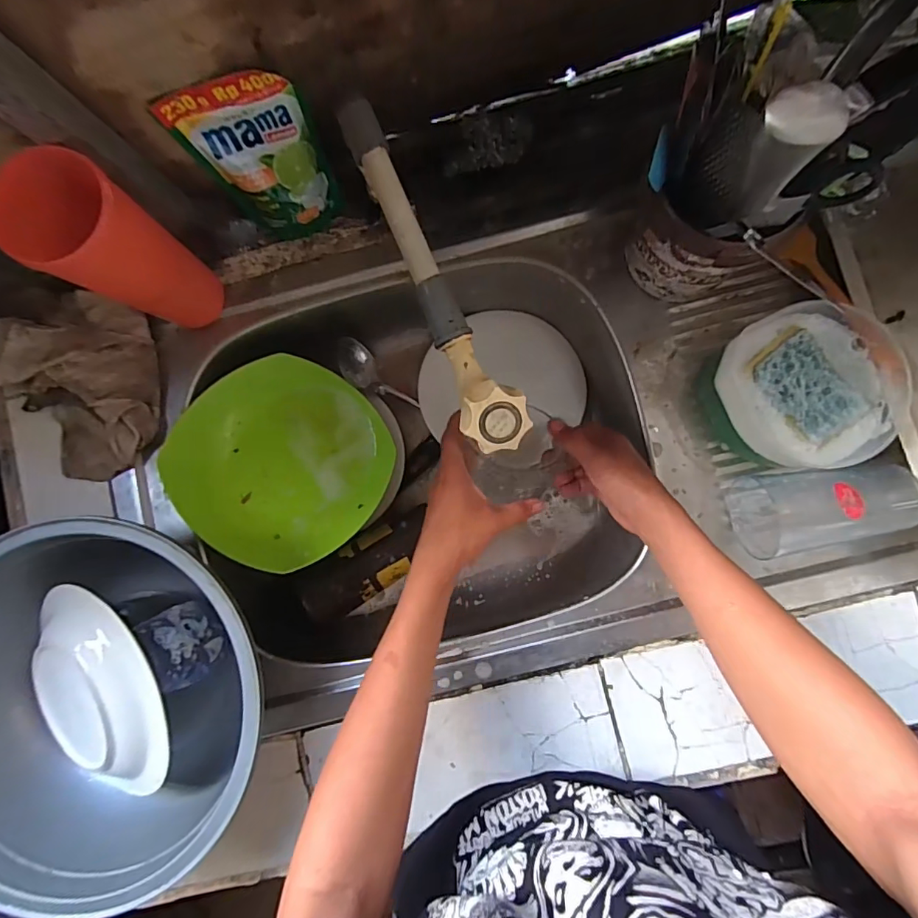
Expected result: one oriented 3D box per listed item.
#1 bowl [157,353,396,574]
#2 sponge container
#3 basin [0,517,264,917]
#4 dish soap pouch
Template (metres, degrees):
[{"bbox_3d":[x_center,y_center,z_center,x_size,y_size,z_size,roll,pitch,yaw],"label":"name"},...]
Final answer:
[{"bbox_3d":[-0.189,0.000,0.534,0.210,0.050,0.212,-45,85,-2],"label":"bowl"},{"bbox_3d":[0.314,-0.063,0.460,0.146,0.067,0.140,0,85,2],"label":"sponge container"},{"bbox_3d":[-0.307,0.208,0.443,0.297,0.102,0.294,0,85,2],"label":"basin"},{"bbox_3d":[-0.176,-0.263,0.455,0.107,0.155,0.043,-18,84,0],"label":"dish soap pouch"}]

